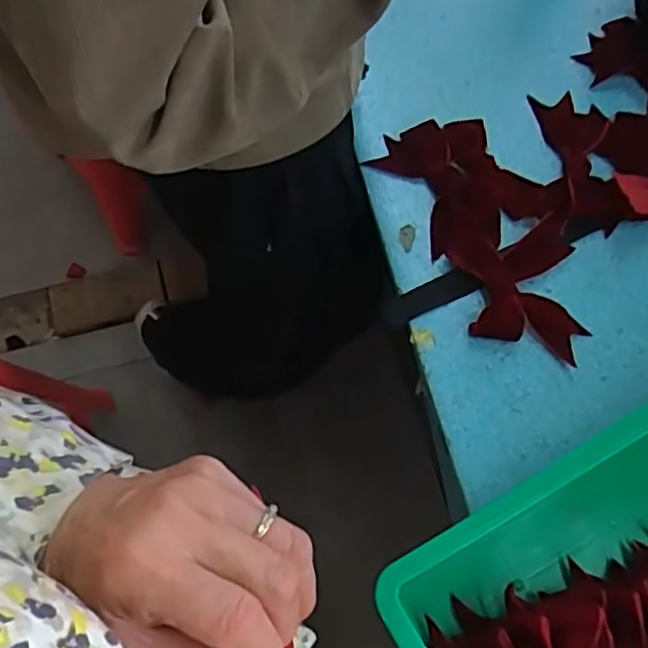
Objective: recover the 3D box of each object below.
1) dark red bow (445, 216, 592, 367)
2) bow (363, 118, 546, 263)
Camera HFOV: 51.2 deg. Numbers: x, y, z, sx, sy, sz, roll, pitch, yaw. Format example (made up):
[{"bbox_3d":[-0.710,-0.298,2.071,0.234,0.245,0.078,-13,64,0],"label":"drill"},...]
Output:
[{"bbox_3d":[0.173,-0.024,0.578,0.106,0.016,0.120,-14,69,-7],"label":"dark red bow"},{"bbox_3d":[0.120,-0.132,0.625,0.119,0.012,0.143,-36,73,-15],"label":"bow"}]

